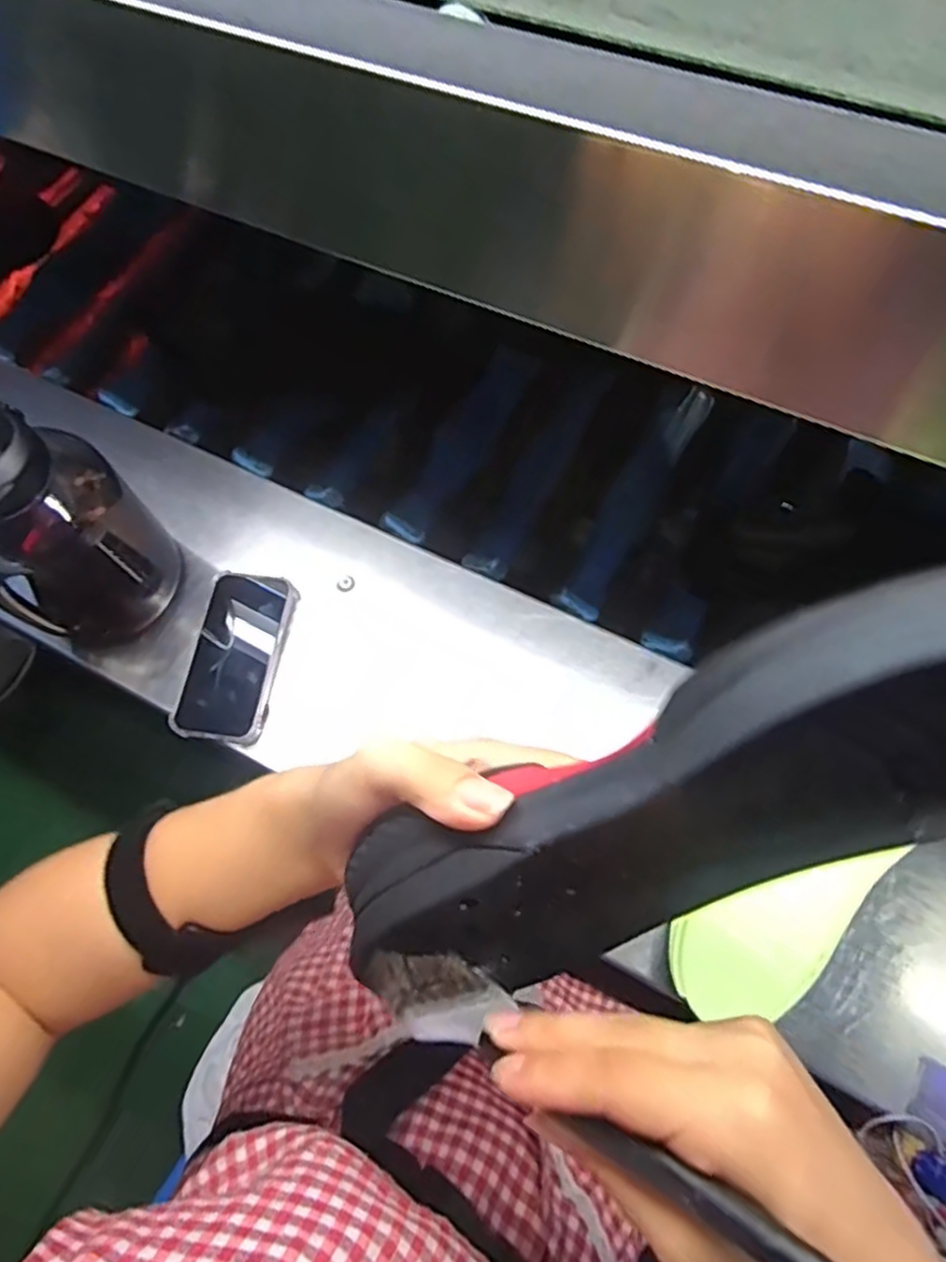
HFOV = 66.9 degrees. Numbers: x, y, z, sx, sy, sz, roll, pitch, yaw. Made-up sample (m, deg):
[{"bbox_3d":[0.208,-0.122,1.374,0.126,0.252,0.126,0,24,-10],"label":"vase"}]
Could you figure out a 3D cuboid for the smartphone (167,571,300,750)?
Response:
[{"bbox_3d":[-0.208,0.022,0.632,0.083,0.016,0.155,8,67,8],"label":"smartphone"}]

